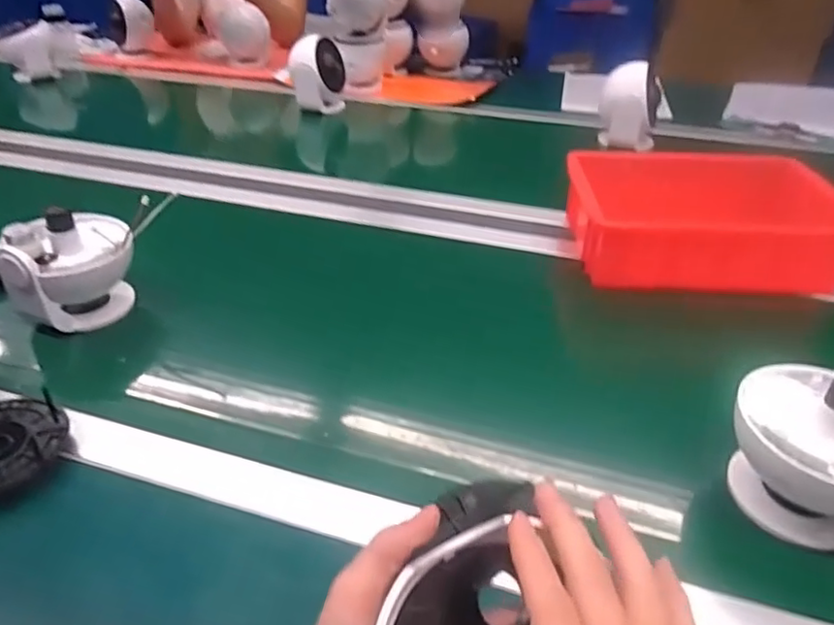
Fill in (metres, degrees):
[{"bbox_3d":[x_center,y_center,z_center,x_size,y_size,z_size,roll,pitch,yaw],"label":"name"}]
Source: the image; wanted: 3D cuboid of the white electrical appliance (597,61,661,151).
[{"bbox_3d":[0.358,-0.341,1.011,0.095,0.132,0.074,11,37,14],"label":"white electrical appliance"}]

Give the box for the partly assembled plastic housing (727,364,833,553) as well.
[{"bbox_3d":[0.286,0.077,0.416,0.112,0.156,0.097,25,43,30],"label":"partly assembled plastic housing"}]

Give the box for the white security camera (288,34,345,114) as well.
[{"bbox_3d":[-0.193,-0.464,1.172,0.099,0.135,0.105,-4,36,-7],"label":"white security camera"}]

